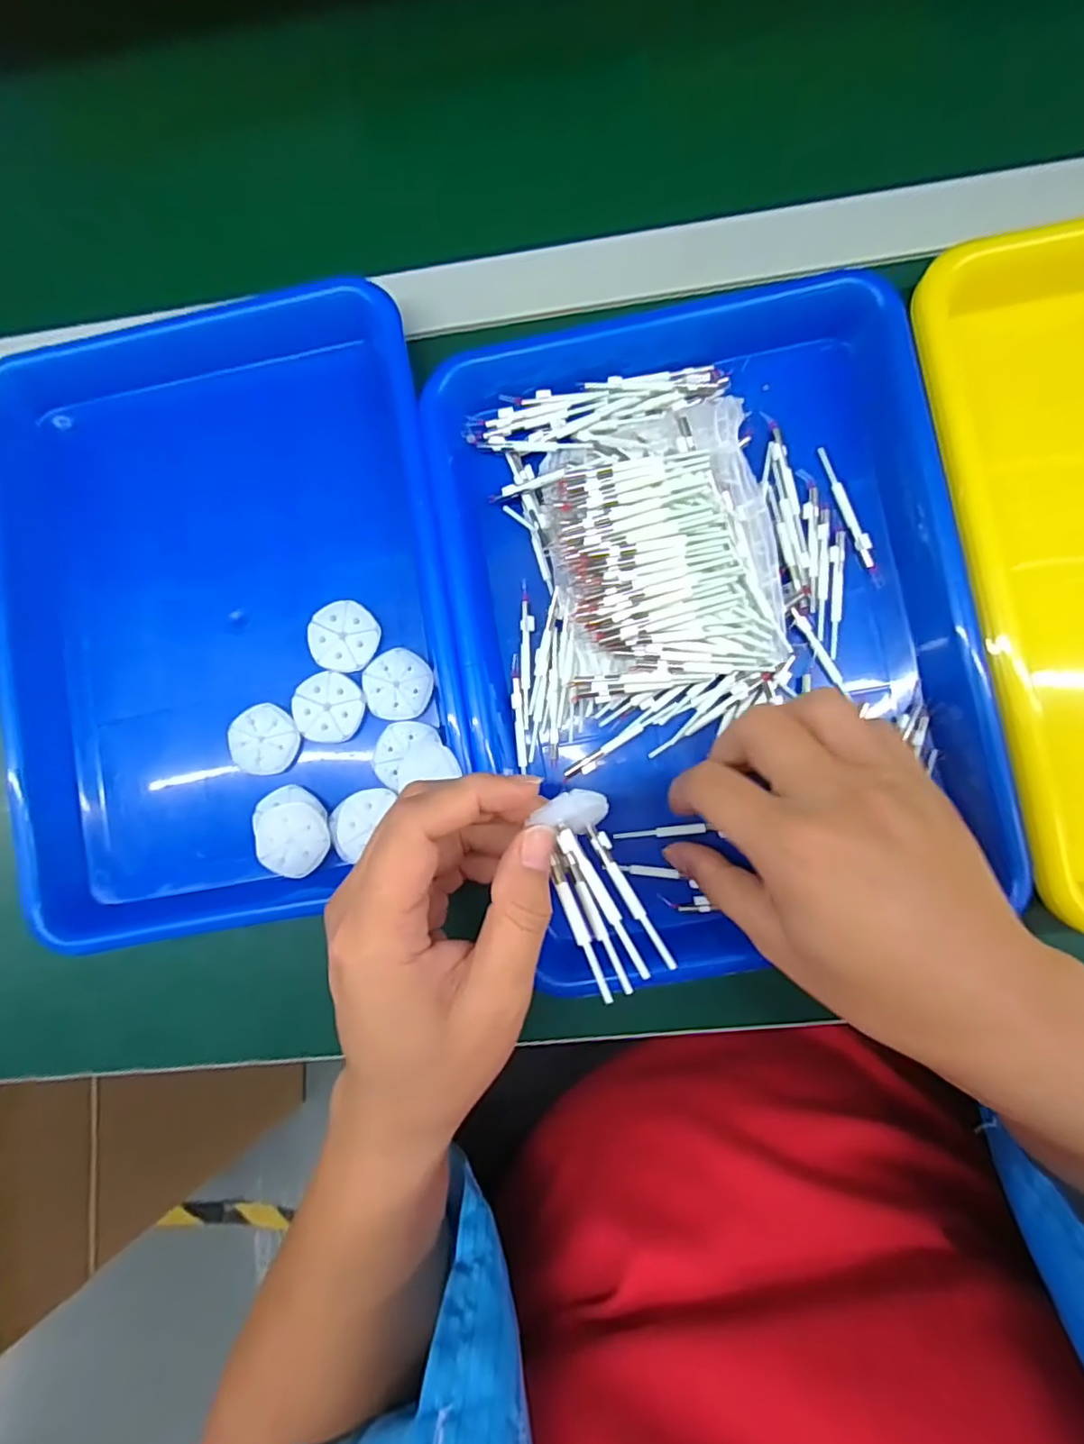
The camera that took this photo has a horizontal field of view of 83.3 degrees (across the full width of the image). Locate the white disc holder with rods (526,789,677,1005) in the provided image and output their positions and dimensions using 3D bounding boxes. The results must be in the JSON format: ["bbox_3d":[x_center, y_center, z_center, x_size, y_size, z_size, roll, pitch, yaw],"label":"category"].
[{"bbox_3d":[0.024,0.066,0.247,0.032,0.026,0.077,-20,76,4],"label":"white disc holder with rods"}]

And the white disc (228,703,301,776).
[{"bbox_3d":[-0.151,0.010,0.334,0.036,0.011,0.037,0,86,4],"label":"white disc"}]

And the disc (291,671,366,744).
[{"bbox_3d":[-0.115,-0.008,0.331,0.037,0.008,0.037,0,86,4],"label":"disc"}]

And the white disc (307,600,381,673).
[{"bbox_3d":[-0.108,-0.047,0.333,0.037,0.005,0.038,0,86,4],"label":"white disc"}]

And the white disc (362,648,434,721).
[{"bbox_3d":[-0.078,-0.021,0.331,0.037,0.005,0.038,-6,85,4],"label":"white disc"}]

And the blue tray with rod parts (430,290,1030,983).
[{"bbox_3d":[0.082,-0.050,0.305,0.245,0.045,0.339,-10,85,4],"label":"blue tray with rod parts"}]

